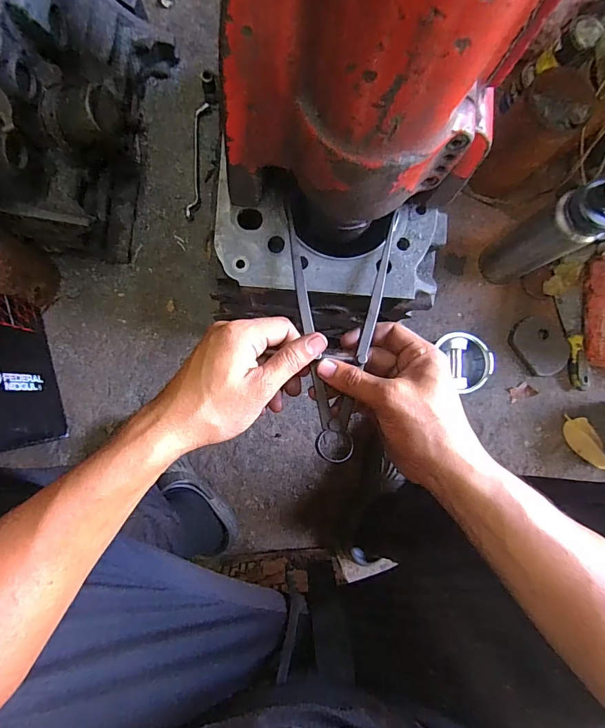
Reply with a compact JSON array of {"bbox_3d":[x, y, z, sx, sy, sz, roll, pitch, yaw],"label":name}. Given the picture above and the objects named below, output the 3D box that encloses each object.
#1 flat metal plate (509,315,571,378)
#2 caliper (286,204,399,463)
[{"bbox_3d":[0.453,-0.035,0.746,0.098,0.014,0.114,-33,89,-6],"label":"flat metal plate"},{"bbox_3d":[0.030,-0.030,0.319,0.094,0.017,0.209,3,76,-3],"label":"caliper"}]

